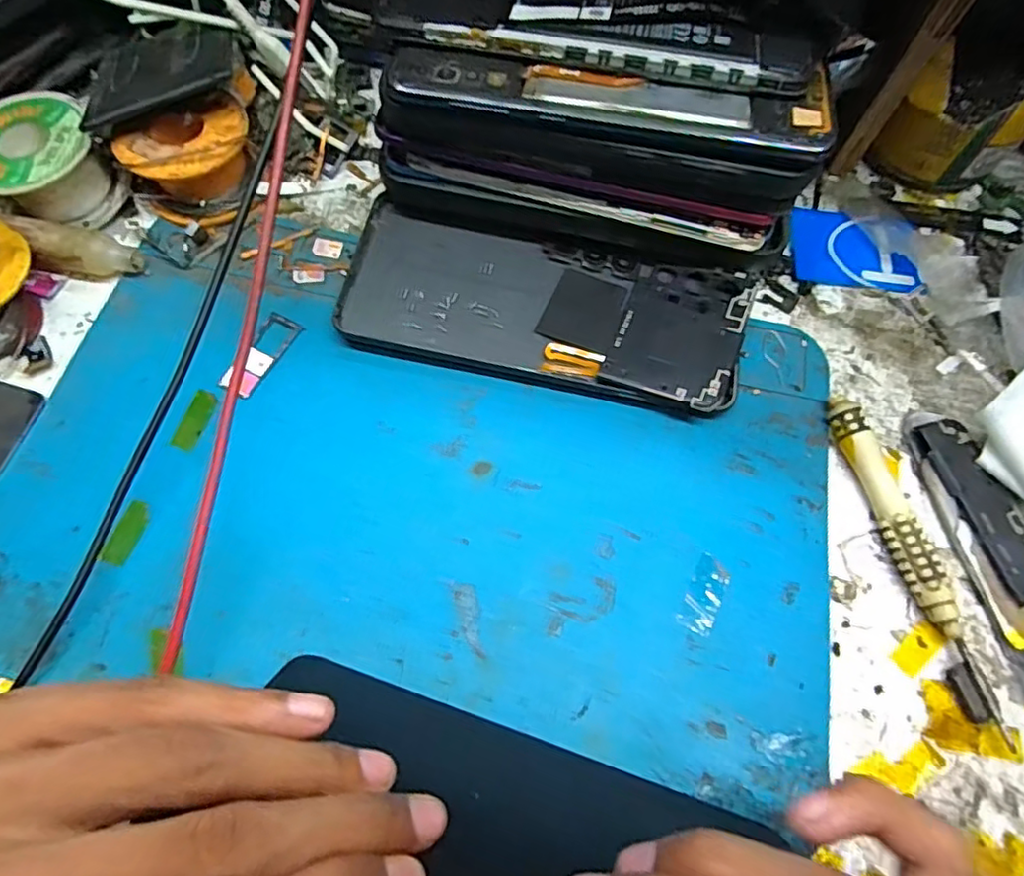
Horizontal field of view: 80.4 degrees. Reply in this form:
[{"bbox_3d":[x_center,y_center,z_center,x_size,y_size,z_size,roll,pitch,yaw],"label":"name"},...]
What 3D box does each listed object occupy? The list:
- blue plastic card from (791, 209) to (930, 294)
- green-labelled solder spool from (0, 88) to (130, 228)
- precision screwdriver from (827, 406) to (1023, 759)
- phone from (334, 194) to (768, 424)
[{"bbox_3d":[0.157,-0.087,0.278,0.056,0.004,0.040,6,68,-1],"label":"blue plastic card"},{"bbox_3d":[-0.197,-0.117,0.256,0.046,0.030,0.048,1,68,-3],"label":"green-labelled solder spool"},{"bbox_3d":[0.145,0.042,0.219,0.012,0.012,0.124,-15,69,-9],"label":"precision screwdriver"},{"bbox_3d":[0.013,-0.055,0.250,0.161,0.015,0.070,14,68,3],"label":"phone"}]

